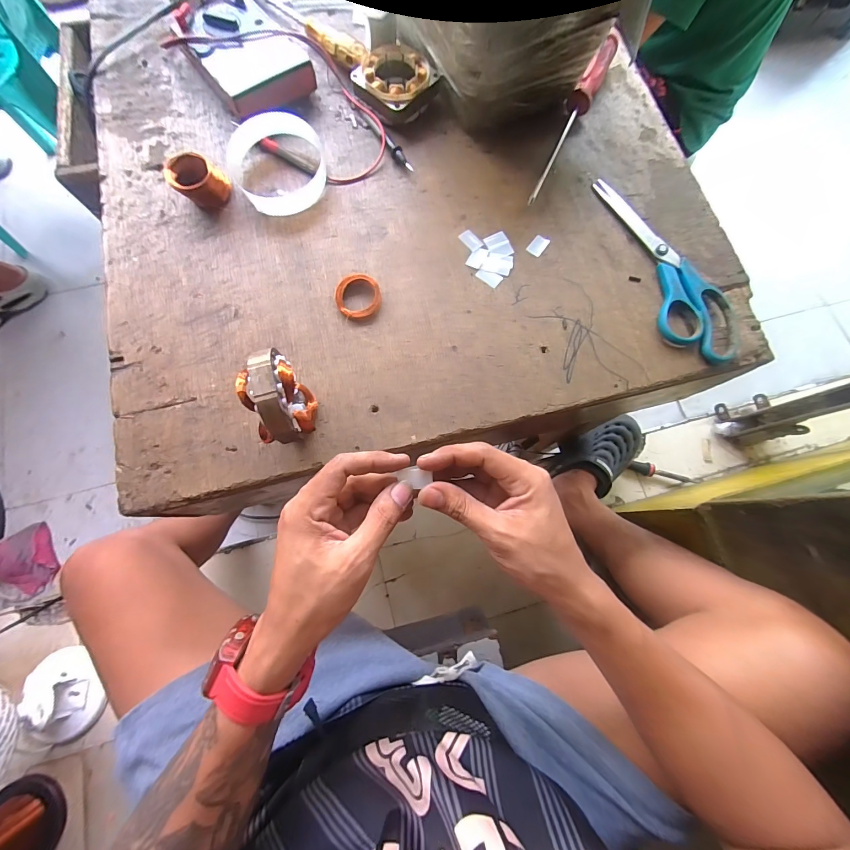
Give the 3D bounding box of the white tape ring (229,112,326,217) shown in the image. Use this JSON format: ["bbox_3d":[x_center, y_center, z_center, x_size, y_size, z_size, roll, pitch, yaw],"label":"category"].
[{"bbox_3d":[-0.155,-0.274,0.379,0.097,0.030,0.105,0,76,-2],"label":"white tape ring"}]

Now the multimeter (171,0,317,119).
[{"bbox_3d":[-0.207,-0.417,0.411,0.105,0.036,0.149,-36,80,-10],"label":"multimeter"}]

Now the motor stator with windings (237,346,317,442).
[{"bbox_3d":[-0.117,-0.019,0.297,0.042,0.074,0.066,-27,78,-8],"label":"motor stator with windings"}]

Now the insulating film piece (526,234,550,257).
[{"bbox_3d":[0.120,-0.189,0.382,0.016,0.004,0.024,37,77,7],"label":"insulating film piece"}]

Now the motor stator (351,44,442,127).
[{"bbox_3d":[-0.036,-0.382,0.411,0.077,0.031,0.082,38,78,7],"label":"motor stator"}]

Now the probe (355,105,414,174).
[{"bbox_3d":[-0.048,-0.323,0.406,0.010,0.011,0.110,-35,79,-10],"label":"probe"}]

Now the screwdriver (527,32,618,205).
[{"bbox_3d":[0.167,-0.349,0.411,0.024,0.026,0.249,26,76,5],"label":"screwdriver"}]

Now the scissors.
[{"bbox_3d":[0.243,-0.167,0.373,0.072,0.014,0.231,-18,77,-6],"label":"scissors"}]

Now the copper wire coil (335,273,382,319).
[{"bbox_3d":[-0.065,-0.127,0.357,0.043,0.015,0.041,0,76,-2],"label":"copper wire coil"}]

